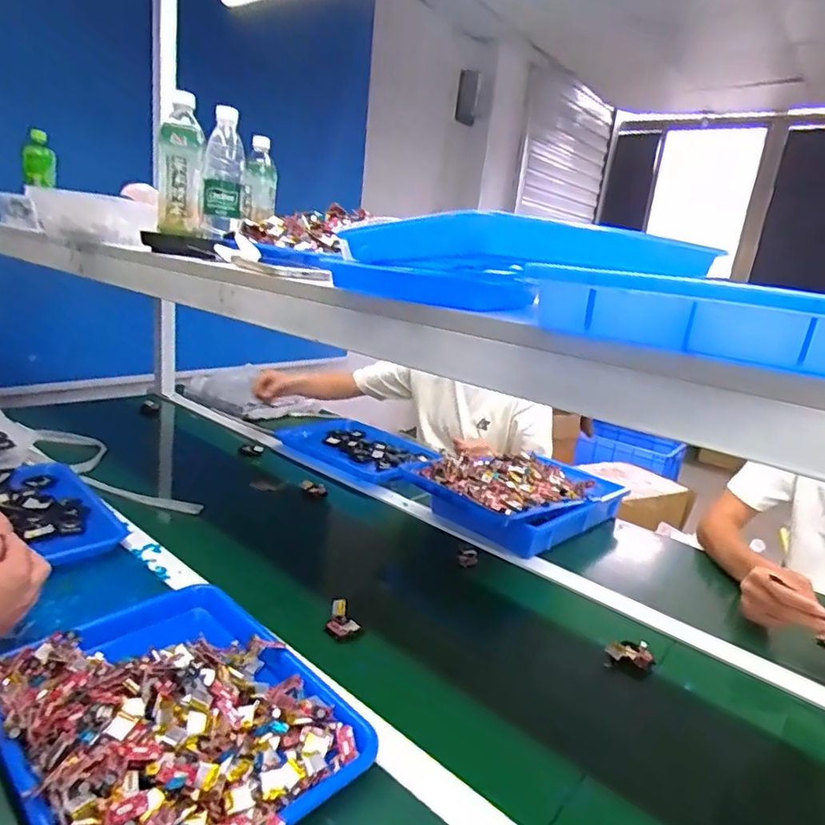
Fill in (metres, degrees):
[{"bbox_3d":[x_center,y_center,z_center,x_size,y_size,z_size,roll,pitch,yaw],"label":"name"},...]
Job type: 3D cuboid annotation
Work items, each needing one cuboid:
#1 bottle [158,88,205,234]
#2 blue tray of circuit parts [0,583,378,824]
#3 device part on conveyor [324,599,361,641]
[{"bbox_3d":[-0.336,-0.361,0.835,0.058,0.188,0.063,1,16,-19],"label":"bottle"},{"bbox_3d":[-0.222,0.275,0.540,0.337,0.063,0.260,19,20,40],"label":"blue tray of circuit parts"},{"bbox_3d":[-0.086,0.259,0.720,0.039,0.027,0.040,7,15,2],"label":"device part on conveyor"}]

